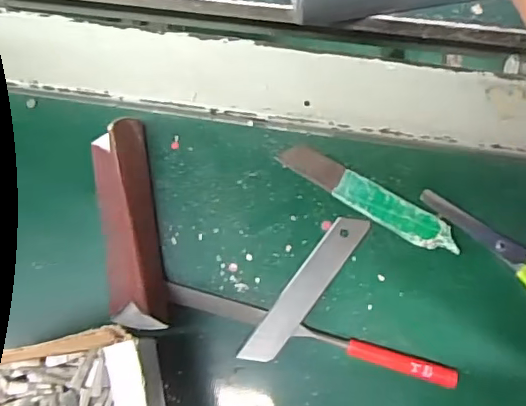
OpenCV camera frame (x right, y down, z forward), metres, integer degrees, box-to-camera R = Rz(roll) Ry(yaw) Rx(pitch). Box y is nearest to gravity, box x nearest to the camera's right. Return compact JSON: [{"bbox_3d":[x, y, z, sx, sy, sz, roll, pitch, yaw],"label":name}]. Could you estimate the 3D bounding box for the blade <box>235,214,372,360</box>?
[{"bbox_3d":[0.024,0.048,0.316,0.019,0.004,0.099,37,79,8],"label":"blade"}]

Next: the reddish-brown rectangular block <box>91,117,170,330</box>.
[{"bbox_3d":[-0.076,0.012,0.309,0.034,0.032,0.114,-11,79,-2],"label":"reddish-brown rectangular block"}]

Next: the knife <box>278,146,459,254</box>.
[{"bbox_3d":[0.062,-0.004,0.326,0.109,0.004,0.021,32,80,6],"label":"knife"}]

